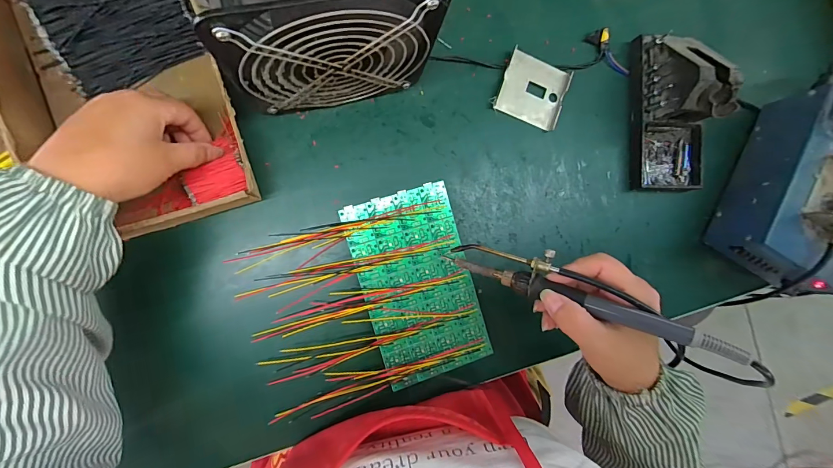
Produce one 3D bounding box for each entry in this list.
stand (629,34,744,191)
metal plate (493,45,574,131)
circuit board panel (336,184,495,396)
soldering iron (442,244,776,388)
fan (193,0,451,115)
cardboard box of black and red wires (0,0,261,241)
[{"bbox_3d":[0.273,-0.127,0.365,0.077,0.065,0.161,-1,90,-9],"label":"stand"},{"bbox_3d":[0.122,-0.149,0.375,0.068,0.009,0.064,19,87,-8],"label":"metal plate"},{"bbox_3d":[0.001,0.048,0.350,0.102,0.020,0.174,-17,93,-8],"label":"circuit board panel"},{"bbox_3d":[0.126,0.046,0.269,0.219,0.016,0.034,23,86,26],"label":"soldering iron"},{"bbox_3d":[-0.063,-0.150,0.274,0.149,0.153,0.058,-15,92,-8],"label":"fan"},{"bbox_3d":[-0.239,-0.116,0.299,0.151,0.048,0.236,-21,93,-8],"label":"cardboard box of black and red wires"}]

